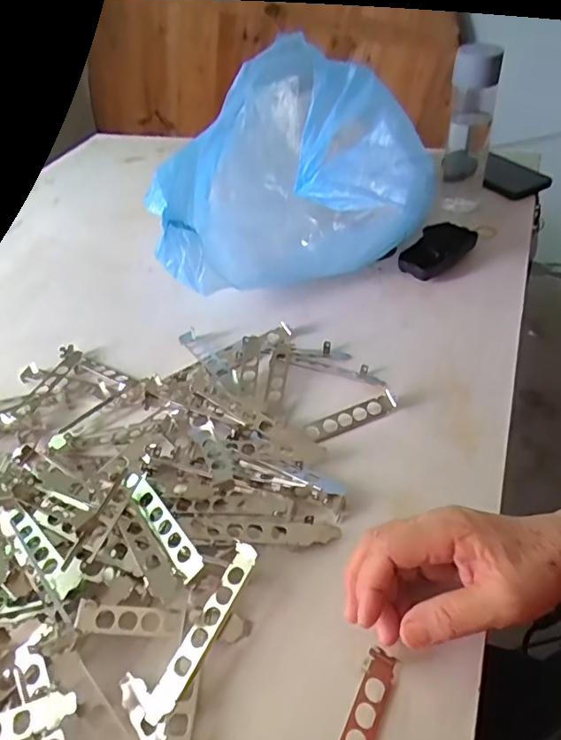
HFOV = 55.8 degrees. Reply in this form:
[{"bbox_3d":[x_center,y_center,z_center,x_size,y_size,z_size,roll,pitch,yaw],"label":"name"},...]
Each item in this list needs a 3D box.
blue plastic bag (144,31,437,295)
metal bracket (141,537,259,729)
[{"bbox_3d":[-0.001,-0.235,0.653,0.290,0.222,0.257,-10,44,-3],"label":"blue plastic bag"},{"bbox_3d":[-0.052,0.179,0.368,0.021,0.016,0.121,16,55,26],"label":"metal bracket"}]

